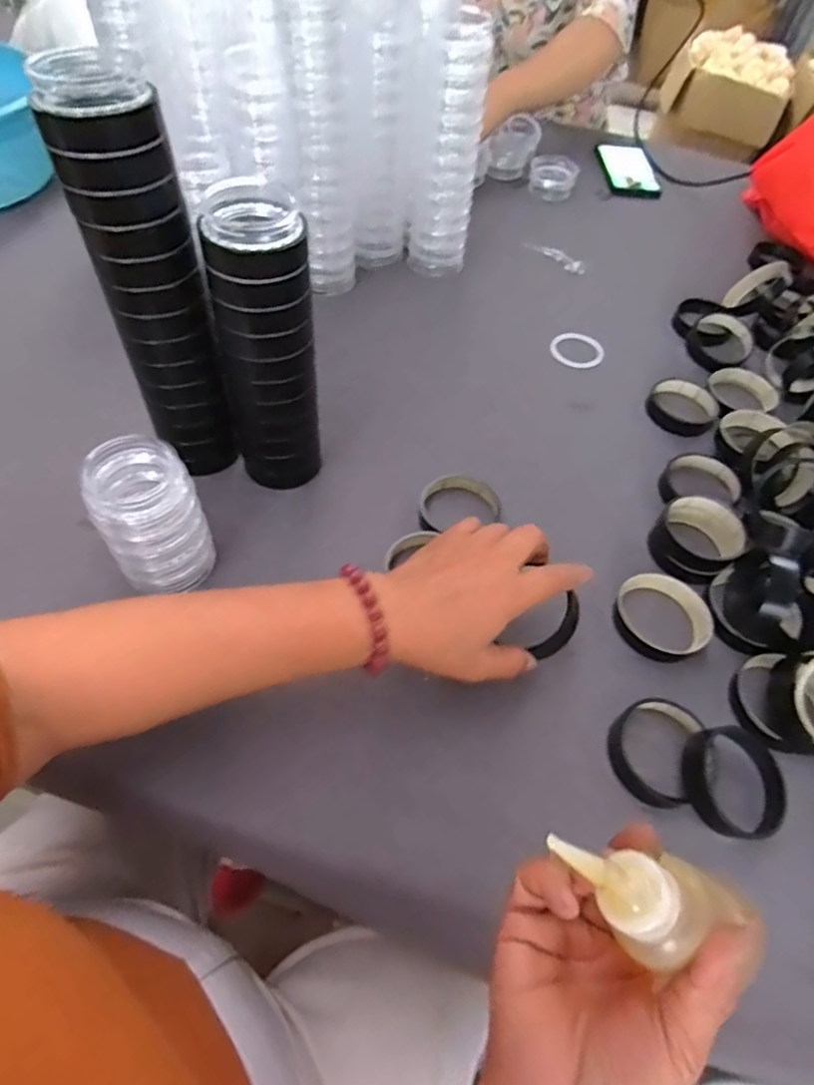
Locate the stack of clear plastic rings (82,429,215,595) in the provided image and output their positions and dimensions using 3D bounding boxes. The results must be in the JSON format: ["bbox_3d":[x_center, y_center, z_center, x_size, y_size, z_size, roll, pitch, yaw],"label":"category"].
[{"bbox_3d":[-0.184,-0.012,0.442,0.068,0.113,0.069,-30,63,-23],"label":"stack of clear plastic rings"}]

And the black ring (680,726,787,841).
[{"bbox_3d":[0.212,0.155,0.388,0.067,0.020,0.067,3,69,-9],"label":"black ring"}]

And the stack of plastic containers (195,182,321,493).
[{"bbox_3d":[-0.106,-0.143,0.472,0.065,0.231,0.077,-7,57,-10],"label":"stack of plastic containers"}]

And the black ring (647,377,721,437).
[{"bbox_3d":[0.285,-0.141,0.625,0.070,0.014,0.069,2,55,-4],"label":"black ring"}]

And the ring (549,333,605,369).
[{"bbox_3d":[0.191,-0.216,0.678,0.063,0.005,0.063,2,55,-4],"label":"ring"}]

